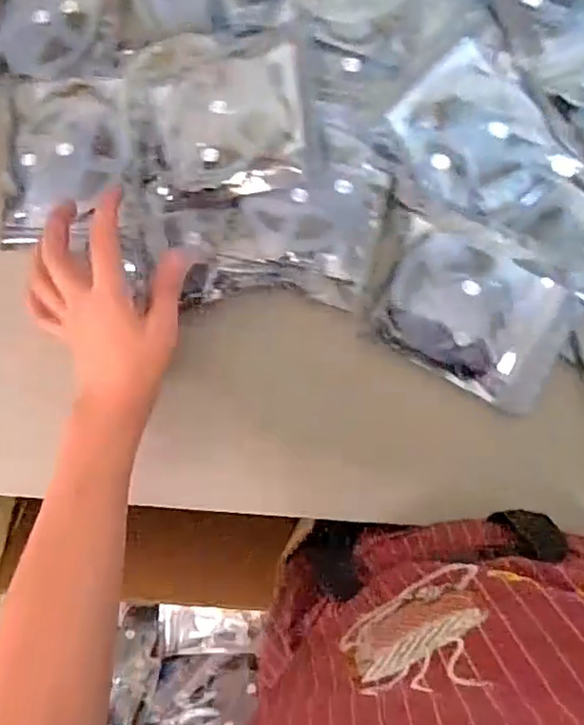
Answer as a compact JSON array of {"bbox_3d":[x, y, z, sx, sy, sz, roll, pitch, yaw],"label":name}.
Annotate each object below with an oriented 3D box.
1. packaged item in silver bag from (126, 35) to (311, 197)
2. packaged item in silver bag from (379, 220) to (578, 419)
[{"bbox_3d":[-0.062,-0.208,0.501,0.154,0.015,0.129,-4,82,19],"label":"packaged item in silver bag"},{"bbox_3d":[0.144,-0.042,0.497,0.144,0.036,0.121,25,88,6],"label":"packaged item in silver bag"}]

